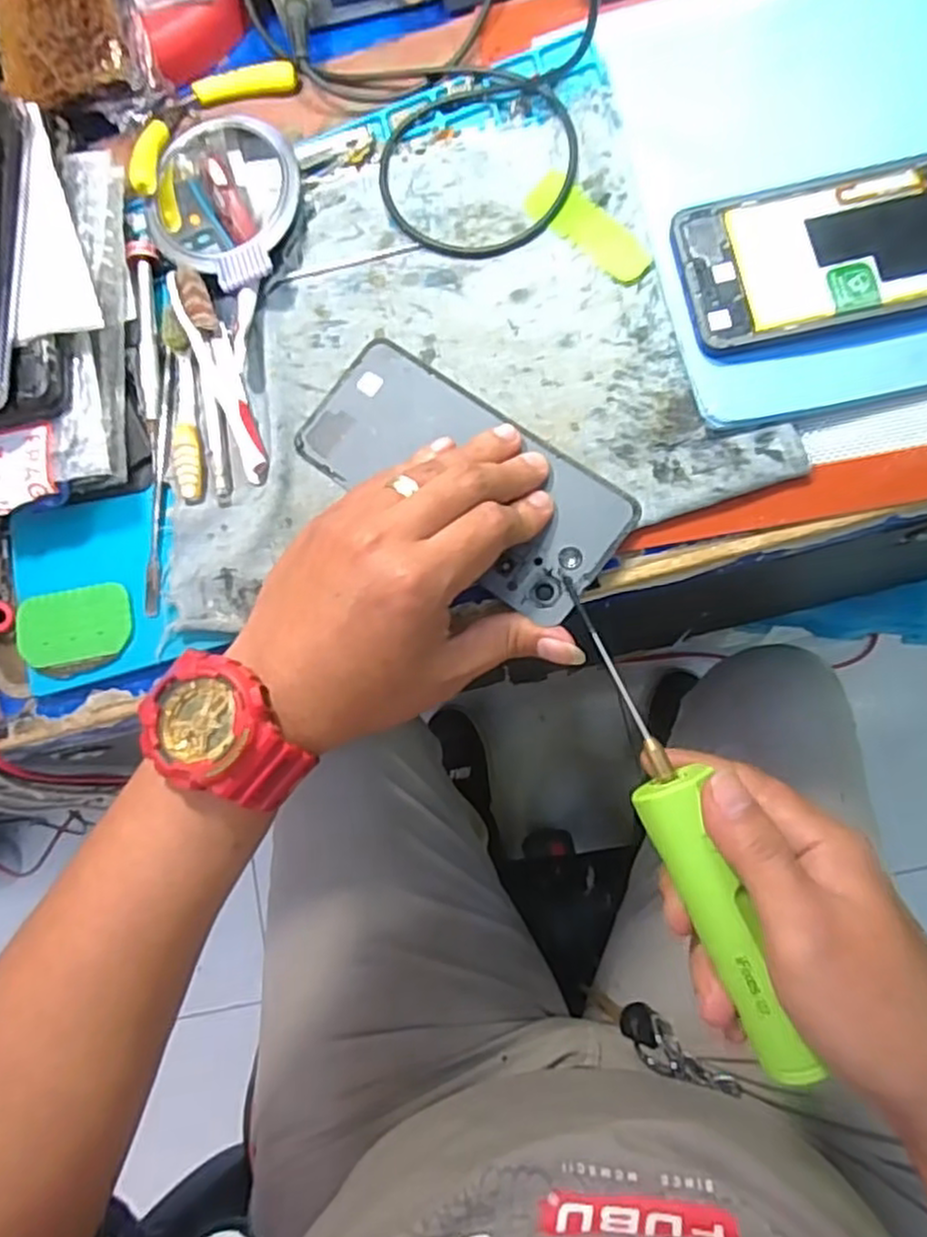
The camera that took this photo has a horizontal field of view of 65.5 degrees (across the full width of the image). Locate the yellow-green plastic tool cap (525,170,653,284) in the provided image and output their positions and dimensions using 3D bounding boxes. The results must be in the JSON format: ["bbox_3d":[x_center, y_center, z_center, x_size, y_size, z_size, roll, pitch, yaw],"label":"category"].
[{"bbox_3d":[0.059,-0.185,0.343,0.022,0.009,0.070,-41,76,-2],"label":"yellow-green plastic tool cap"}]

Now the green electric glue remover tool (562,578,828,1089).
[{"bbox_3d":[0.085,0.082,0.290,0.022,0.023,0.207,-23,79,3],"label":"green electric glue remover tool"}]

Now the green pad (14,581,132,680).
[{"bbox_3d":[-0.187,0.006,0.348,0.056,0.008,0.042,-8,78,6],"label":"green pad"}]

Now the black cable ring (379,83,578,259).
[{"bbox_3d":[0.006,-0.220,0.354,0.097,0.010,0.088,-3,78,7],"label":"black cable ring"}]

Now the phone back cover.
[{"bbox_3d":[-0.002,-0.066,0.333,0.156,0.007,0.072,39,89,15],"label":"phone back cover"}]

